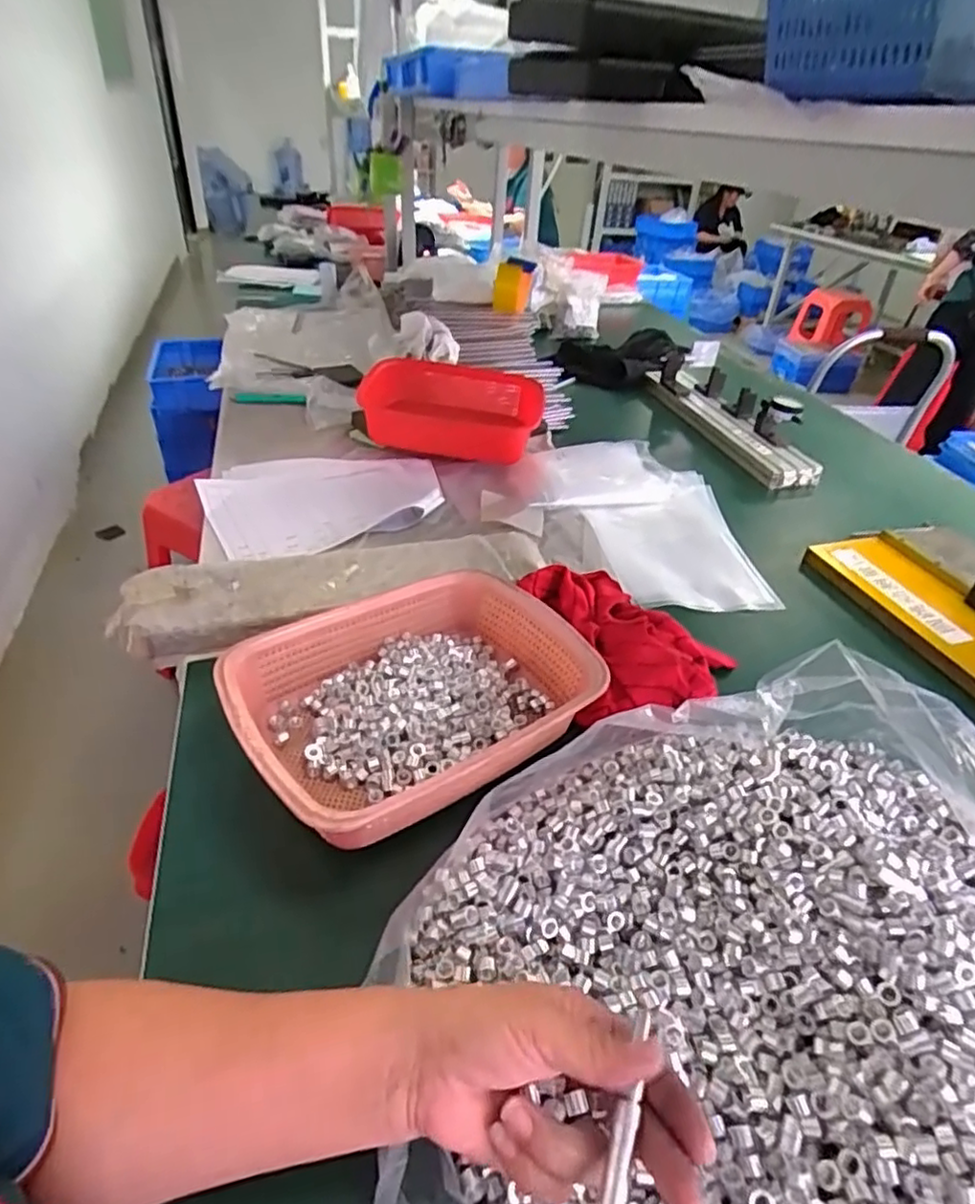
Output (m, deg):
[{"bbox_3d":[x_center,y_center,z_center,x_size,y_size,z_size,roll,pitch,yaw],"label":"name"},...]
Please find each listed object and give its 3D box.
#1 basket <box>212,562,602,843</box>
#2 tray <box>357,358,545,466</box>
[{"bbox_3d":[-0.061,0.080,0.566,0.292,0.078,0.214,-22,45,-31],"label":"basket"},{"bbox_3d":[-0.063,-0.334,1.104,0.314,0.079,0.221,4,37,-2],"label":"tray"}]

